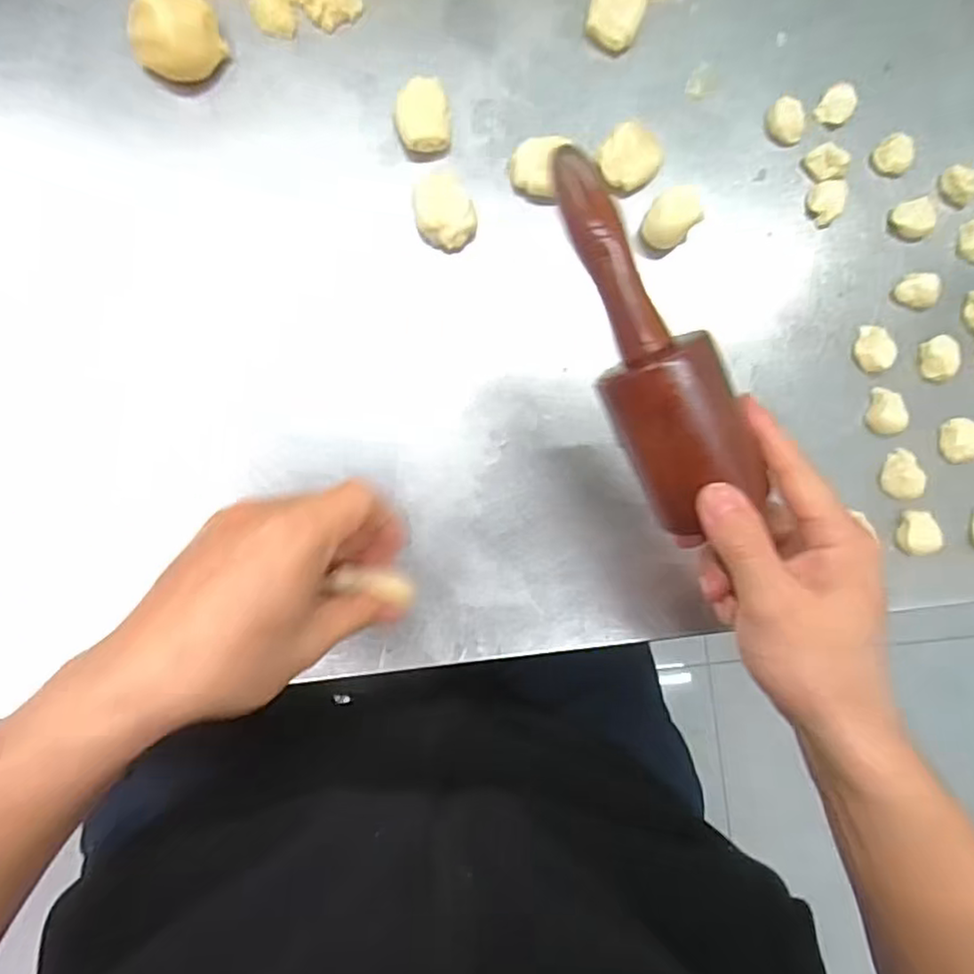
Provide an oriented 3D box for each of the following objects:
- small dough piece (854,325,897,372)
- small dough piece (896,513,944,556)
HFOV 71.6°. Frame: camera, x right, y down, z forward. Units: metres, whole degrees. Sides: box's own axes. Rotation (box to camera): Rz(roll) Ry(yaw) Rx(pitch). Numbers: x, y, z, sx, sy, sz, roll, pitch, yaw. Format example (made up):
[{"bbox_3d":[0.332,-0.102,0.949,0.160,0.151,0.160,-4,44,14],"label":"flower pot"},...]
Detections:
[{"bbox_3d":[0.255,-0.092,0.445,0.022,0.012,0.031,-27,85,-9],"label":"small dough piece"},{"bbox_3d":[0.275,0.029,0.430,0.020,0.013,0.027,-2,82,-6],"label":"small dough piece"}]

